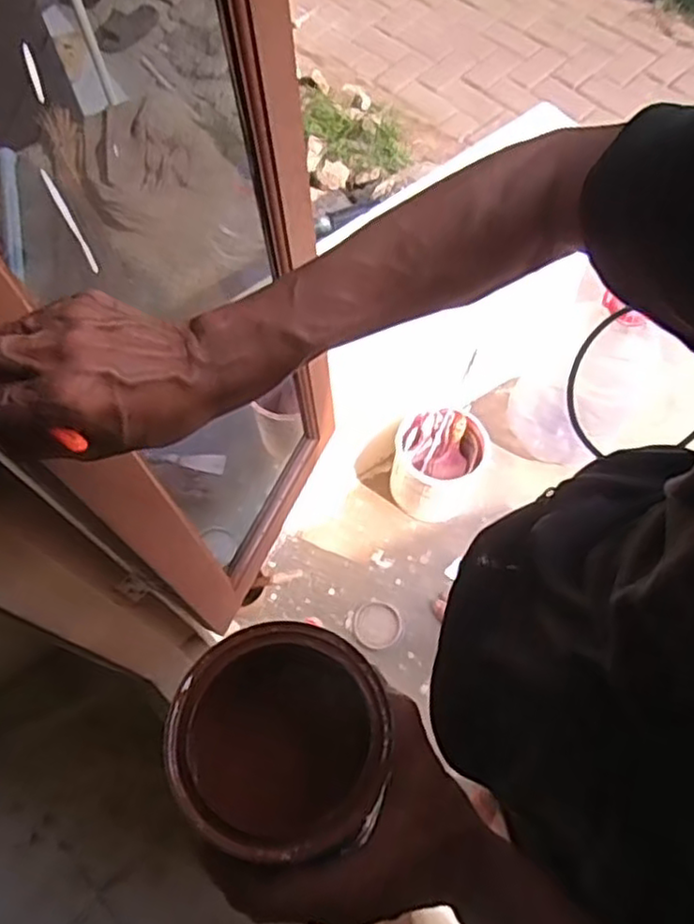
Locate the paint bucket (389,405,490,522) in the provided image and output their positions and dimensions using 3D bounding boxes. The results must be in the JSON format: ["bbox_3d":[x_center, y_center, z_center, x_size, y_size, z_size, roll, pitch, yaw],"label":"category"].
[{"bbox_3d":[0.198,0.008,1.450,0.195,0.177,0.186,-1,65,3],"label":"paint bucket"}]

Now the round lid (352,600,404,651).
[{"bbox_3d":[0.063,0.329,1.388,0.097,0.019,0.096,-1,65,3],"label":"round lid"}]

